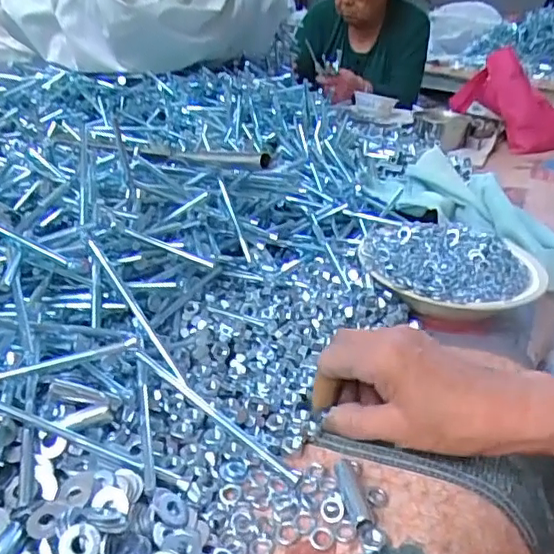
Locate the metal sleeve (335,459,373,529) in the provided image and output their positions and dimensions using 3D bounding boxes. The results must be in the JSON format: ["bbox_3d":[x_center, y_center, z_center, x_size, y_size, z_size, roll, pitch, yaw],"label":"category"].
[{"bbox_3d":[0.044,0.125,0.336,0.013,0.012,0.047,-1,26,-13],"label":"metal sleeve"}]

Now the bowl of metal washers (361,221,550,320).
[{"bbox_3d":[0.166,-0.007,0.577,0.167,0.048,0.165,5,25,-2],"label":"bowl of metal washers"}]

